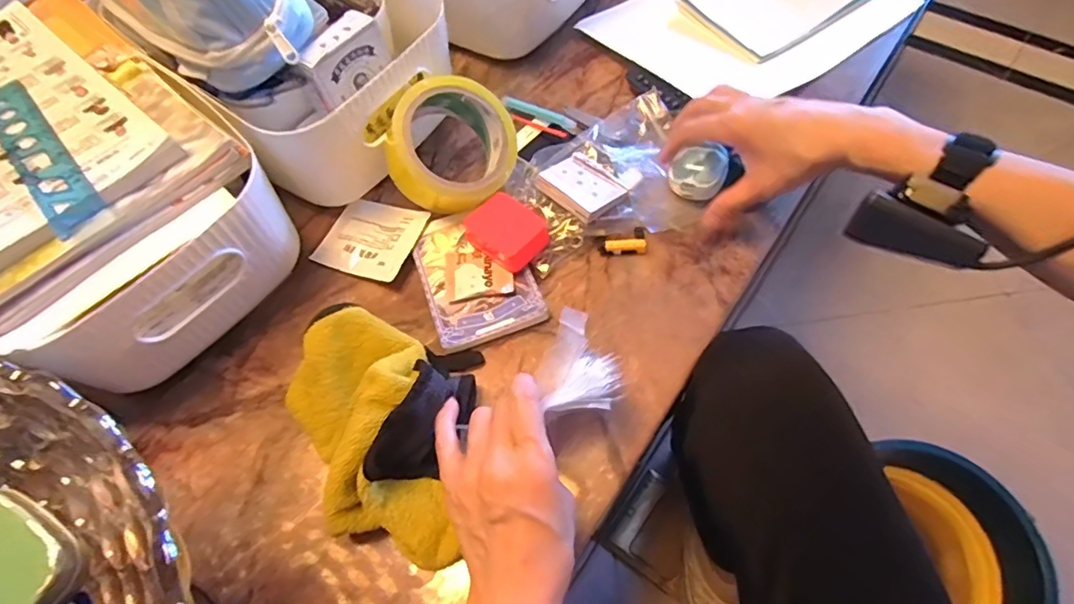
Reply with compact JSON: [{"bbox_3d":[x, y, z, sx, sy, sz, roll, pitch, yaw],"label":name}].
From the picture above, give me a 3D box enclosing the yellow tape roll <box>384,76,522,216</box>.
[{"bbox_3d":[-0.073,-0.128,0.460,0.098,0.063,0.101,14,75,-22],"label":"yellow tape roll"}]

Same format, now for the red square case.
[{"bbox_3d":[-0.024,-0.056,0.444,0.060,0.019,0.046,37,70,21],"label":"red square case"}]

